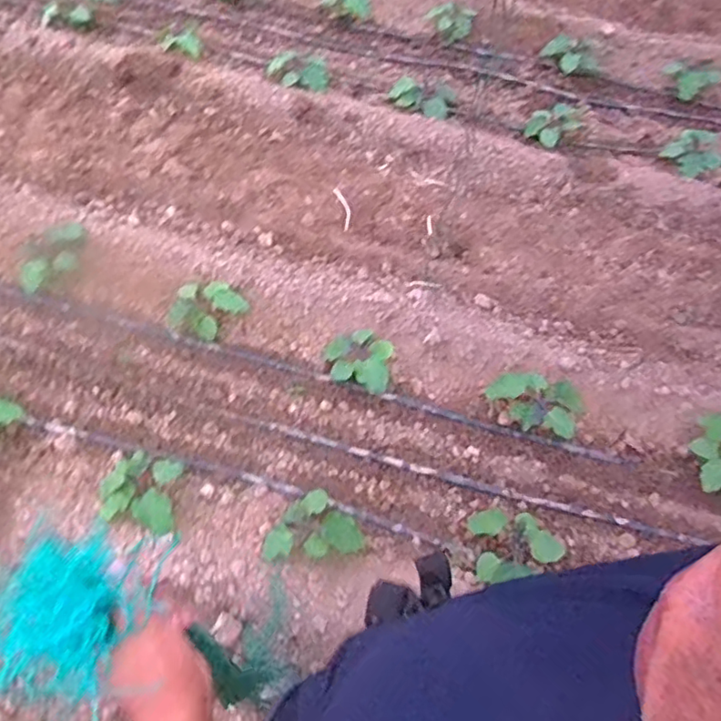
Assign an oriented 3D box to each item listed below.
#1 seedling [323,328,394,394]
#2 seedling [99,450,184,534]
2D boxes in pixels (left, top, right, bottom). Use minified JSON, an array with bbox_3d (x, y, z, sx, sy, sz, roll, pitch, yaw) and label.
[{"bbox_3d":[-0.012,0.002,1.807,0.209,0.137,0.181,9,61,1],"label":"seedling"},{"bbox_3d":[-0.584,0.351,1.590,0.205,0.099,0.214,2,59,-3],"label":"seedling"}]

